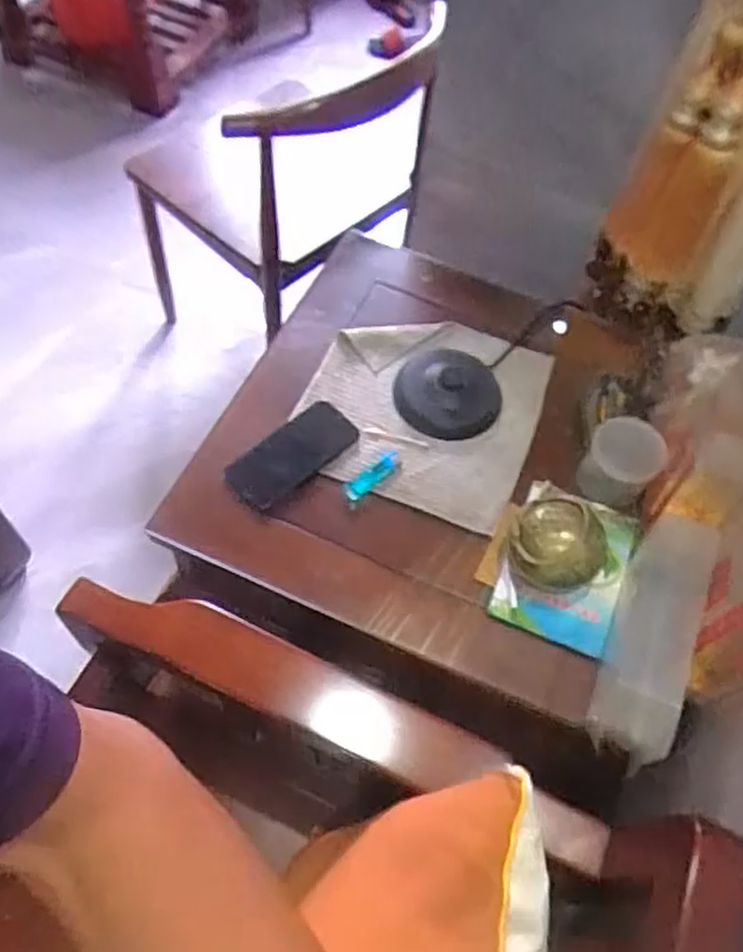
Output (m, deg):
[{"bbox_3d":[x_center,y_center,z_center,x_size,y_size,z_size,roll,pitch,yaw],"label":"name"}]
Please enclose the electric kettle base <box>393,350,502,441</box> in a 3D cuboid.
[{"bbox_3d":[0.097,-0.110,0.948,0.129,0.026,0.124,6,59,-1],"label":"electric kettle base"}]

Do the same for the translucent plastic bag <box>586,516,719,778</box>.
[{"bbox_3d":[0.284,0.160,0.746,0.060,0.104,0.244,22,60,9],"label":"translucent plastic bag"}]

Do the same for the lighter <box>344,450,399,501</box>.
[{"bbox_3d":[0.001,-0.001,0.893,0.079,0.008,0.026,-37,69,-23],"label":"lighter"}]

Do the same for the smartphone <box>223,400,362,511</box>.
[{"bbox_3d":[-0.100,-0.028,0.918,0.160,0.015,0.087,-39,60,-20],"label":"smartphone"}]

